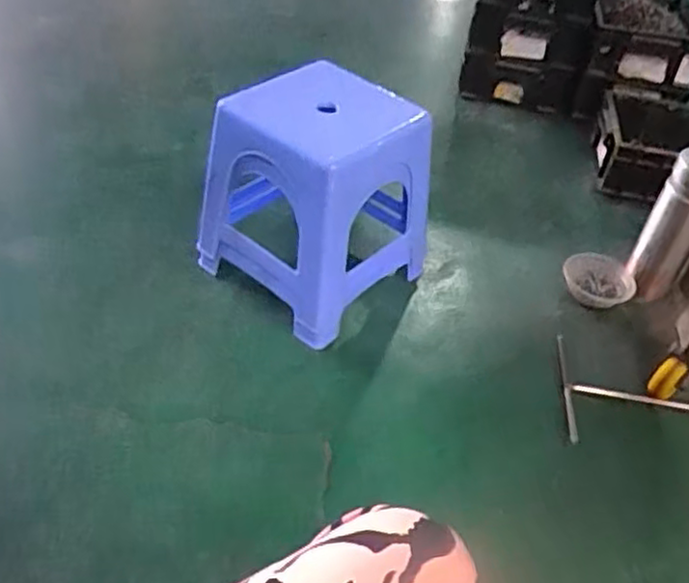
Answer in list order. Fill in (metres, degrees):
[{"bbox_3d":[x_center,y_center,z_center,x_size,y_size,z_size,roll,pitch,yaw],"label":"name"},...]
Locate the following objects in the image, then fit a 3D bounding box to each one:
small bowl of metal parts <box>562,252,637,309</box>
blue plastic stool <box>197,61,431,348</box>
[{"bbox_3d":[0.414,-0.018,1.142,0.099,0.037,0.102,4,43,-4],"label":"small bowl of metal parts"},{"bbox_3d":[-0.038,-0.147,1.023,0.247,0.293,0.269,36,50,27],"label":"blue plastic stool"}]

